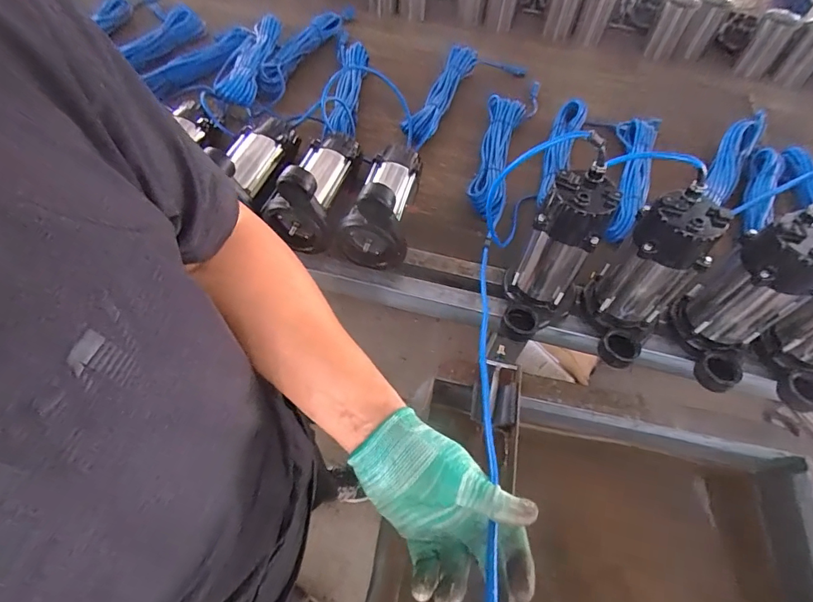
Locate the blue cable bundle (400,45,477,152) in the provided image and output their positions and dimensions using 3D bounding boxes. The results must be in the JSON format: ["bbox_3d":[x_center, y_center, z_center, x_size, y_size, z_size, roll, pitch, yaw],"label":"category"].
[{"bbox_3d":[0.076,-0.472,1.009,0.077,0.056,0.354,20,58,9],"label":"blue cable bundle"}]

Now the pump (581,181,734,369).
[{"bbox_3d":[0.339,-0.023,0.633,0.115,0.232,0.146,34,62,17],"label":"pump"}]

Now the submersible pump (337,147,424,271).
[{"bbox_3d":[-0.043,-0.195,0.772,0.115,0.160,0.231,8,57,2],"label":"submersible pump"}]

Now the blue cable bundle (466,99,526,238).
[{"bbox_3d":[0.187,-0.302,0.926,0.089,0.068,0.367,15,58,6],"label":"blue cable bundle"}]

